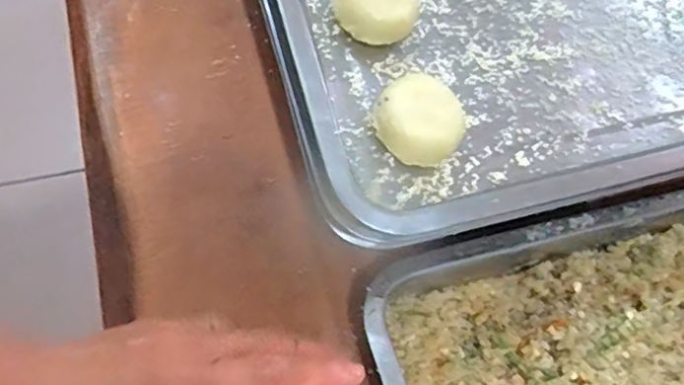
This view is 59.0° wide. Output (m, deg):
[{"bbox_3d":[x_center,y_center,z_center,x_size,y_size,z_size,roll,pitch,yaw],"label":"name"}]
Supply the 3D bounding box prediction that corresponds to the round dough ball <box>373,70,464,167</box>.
[{"bbox_3d":[0.045,-0.041,0.351,0.049,0.024,0.042,44,67,10],"label":"round dough ball"}]

